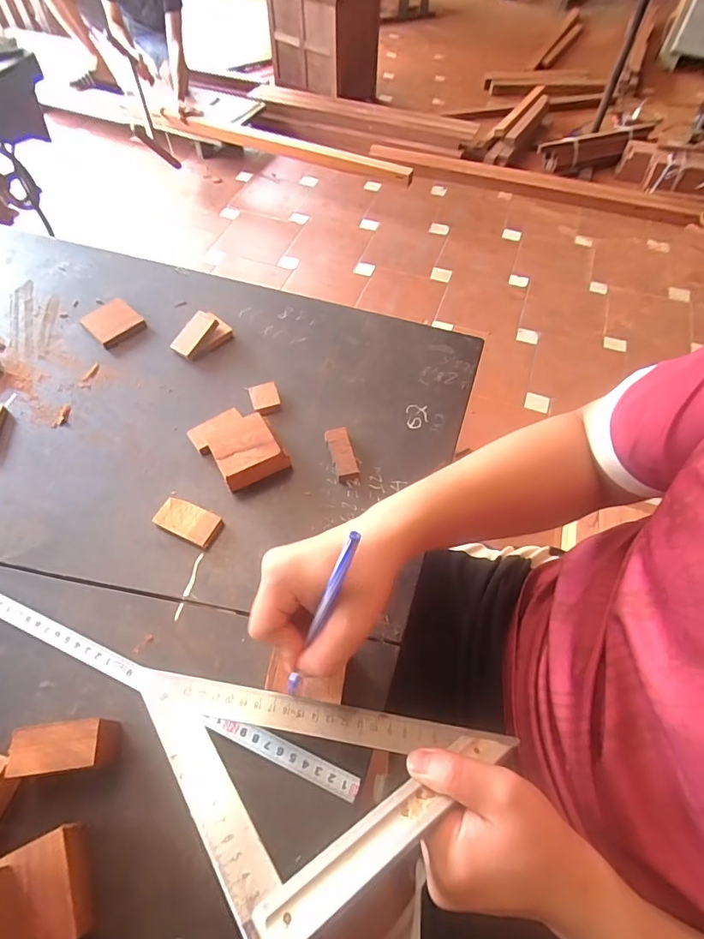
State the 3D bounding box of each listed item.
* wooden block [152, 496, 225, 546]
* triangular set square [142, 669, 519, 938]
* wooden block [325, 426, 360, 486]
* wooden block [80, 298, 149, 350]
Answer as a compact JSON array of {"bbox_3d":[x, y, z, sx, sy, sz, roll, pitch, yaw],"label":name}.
[{"bbox_3d":[-0.145,0.046,0.427,0.055,0.010,0.031,21,60,12],"label":"wooden block"},{"bbox_3d":[-0.028,0.192,0.277,0.234,0.007,0.129,8,29,4],"label":"triangular set square"},{"bbox_3d":[-0.009,-0.014,0.465,0.022,0.013,0.056,-14,59,-9],"label":"wooden block"},{"bbox_3d":[-0.278,-0.170,0.559,0.061,0.011,0.055,40,66,21],"label":"wooden block"}]

